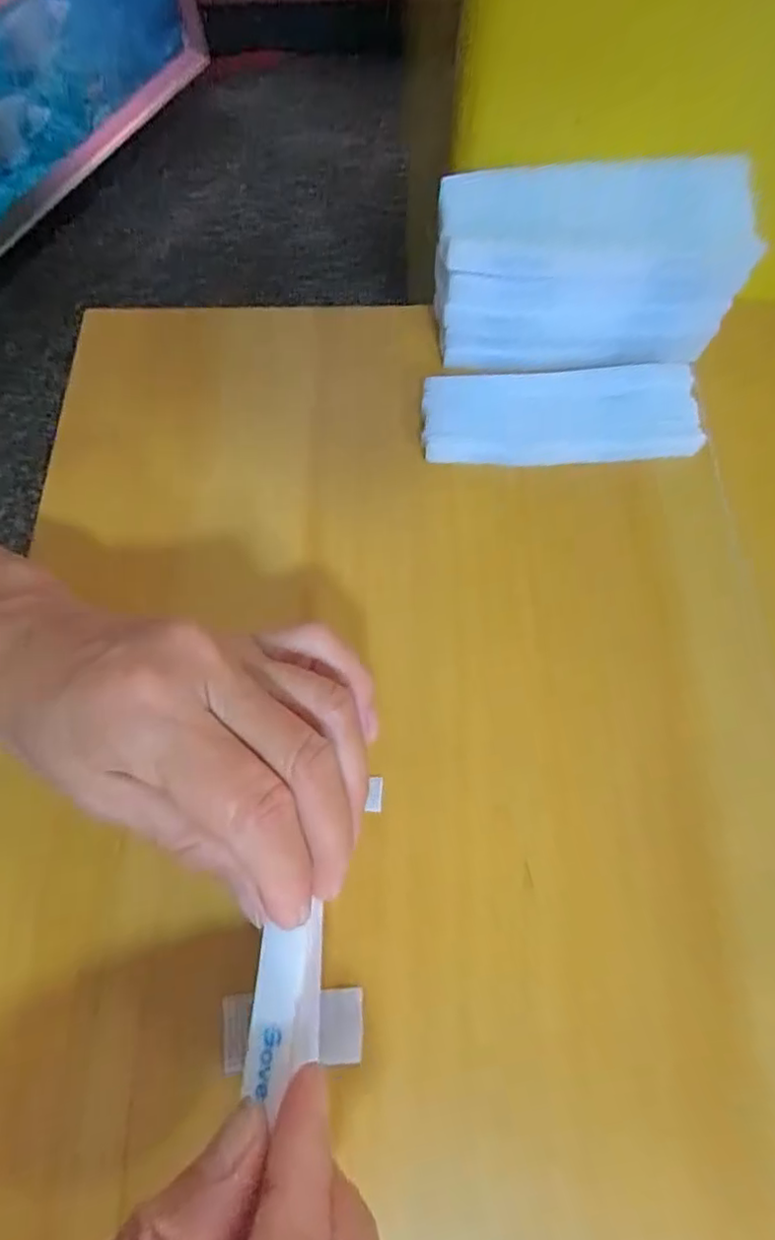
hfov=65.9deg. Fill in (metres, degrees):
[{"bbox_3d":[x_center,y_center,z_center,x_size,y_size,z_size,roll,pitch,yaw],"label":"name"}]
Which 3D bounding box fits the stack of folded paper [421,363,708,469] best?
[{"bbox_3d":[0.078,-0.093,0.270,0.121,0.015,0.042,-3,70,-1],"label":"stack of folded paper"}]

